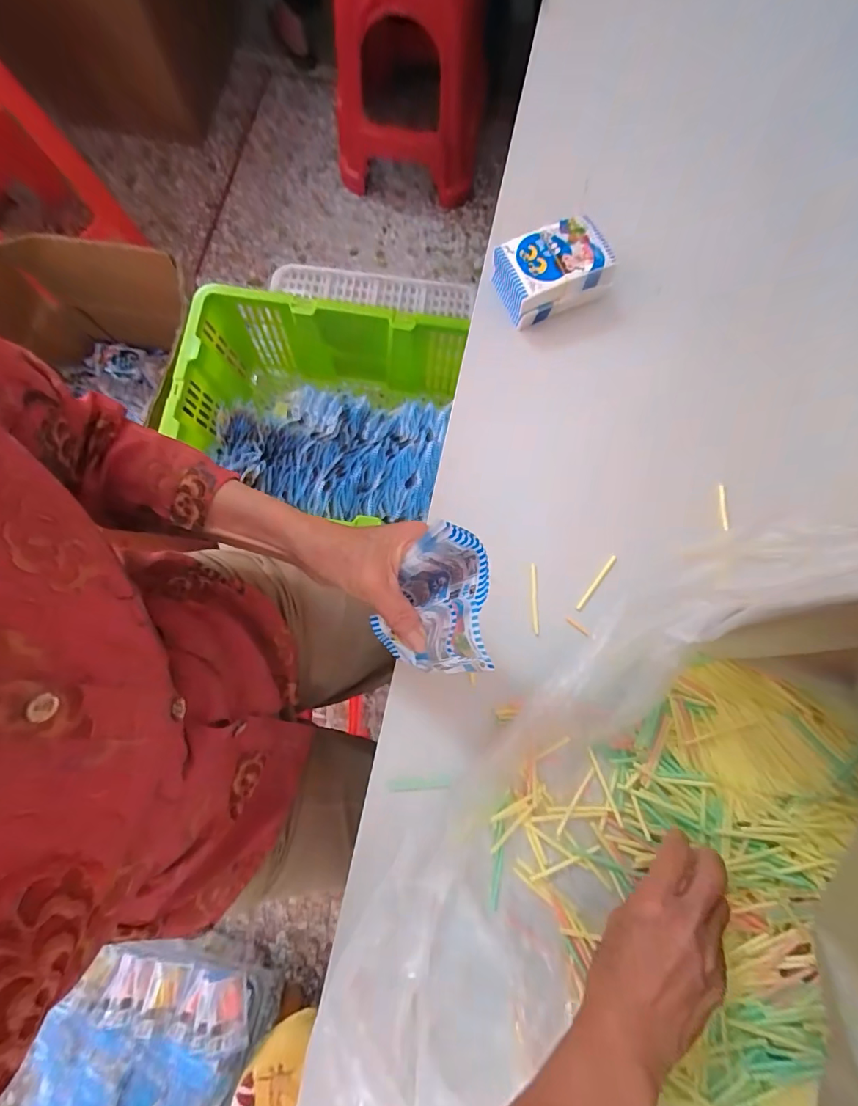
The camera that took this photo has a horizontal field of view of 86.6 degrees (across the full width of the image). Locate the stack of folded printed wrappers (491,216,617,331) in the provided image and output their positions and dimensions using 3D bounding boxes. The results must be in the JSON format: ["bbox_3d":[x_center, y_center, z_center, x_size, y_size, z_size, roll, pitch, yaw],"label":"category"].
[{"bbox_3d":[0.123,-0.286,0.461,0.106,0.043,0.072,-25,81,-6],"label":"stack of folded printed wrappers"}]

